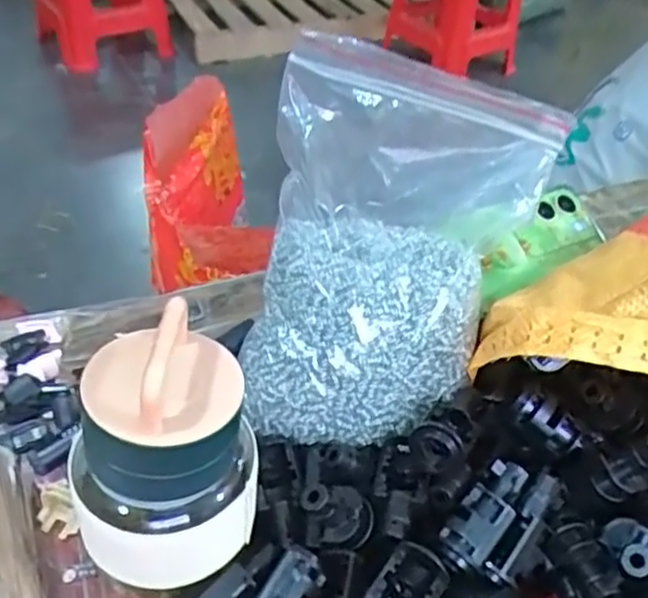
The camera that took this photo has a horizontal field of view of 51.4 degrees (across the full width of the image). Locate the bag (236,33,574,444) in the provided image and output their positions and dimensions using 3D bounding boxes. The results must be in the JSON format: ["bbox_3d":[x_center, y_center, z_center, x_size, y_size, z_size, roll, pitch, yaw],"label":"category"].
[{"bbox_3d":[0.034,-0.038,0.347,0.121,0.146,0.186,21,44,18],"label":"bag"}]

